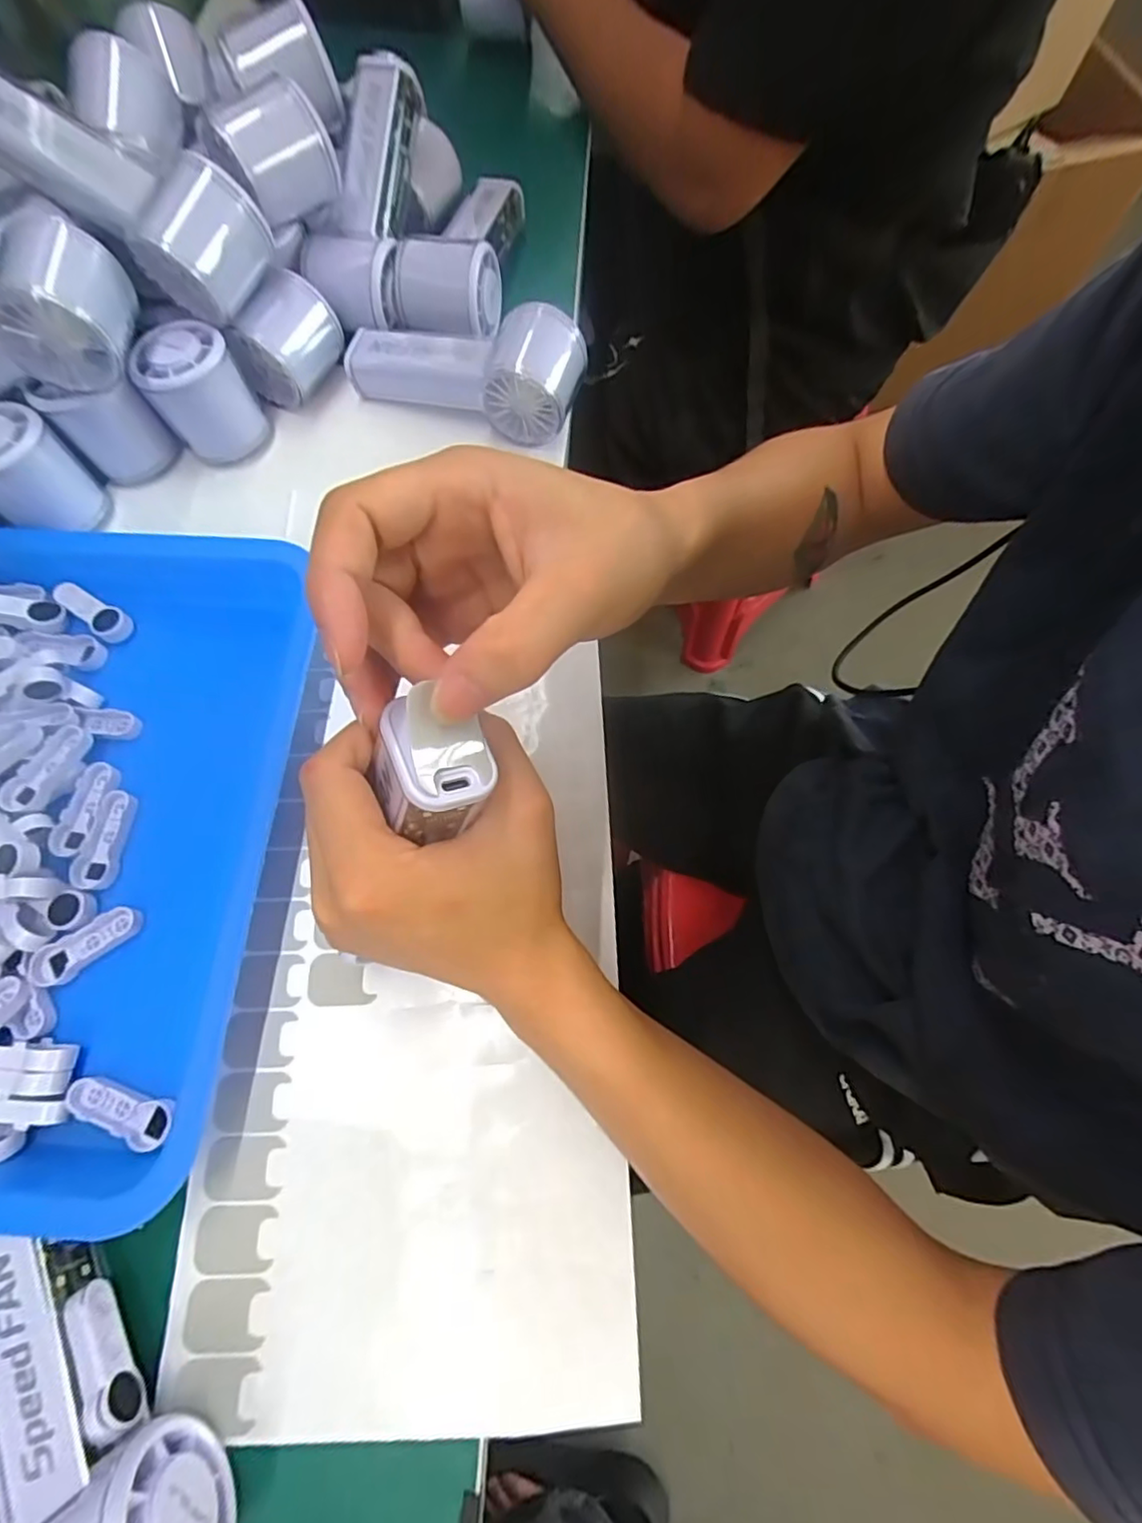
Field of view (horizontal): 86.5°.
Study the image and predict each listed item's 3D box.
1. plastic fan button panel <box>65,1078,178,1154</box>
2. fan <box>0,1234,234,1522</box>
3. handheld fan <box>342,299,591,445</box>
[{"bbox_3d":[-0.200,0.157,0.270,0.048,0.010,0.020,15,72,7],"label":"plastic fan button panel"},{"bbox_3d":[-0.182,0.240,0.223,0.066,0.049,0.143,-29,72,-8],"label":"fan"},{"bbox_3d":[-0.070,-0.252,0.388,0.149,0.048,0.054,11,71,6],"label":"handheld fan"}]

